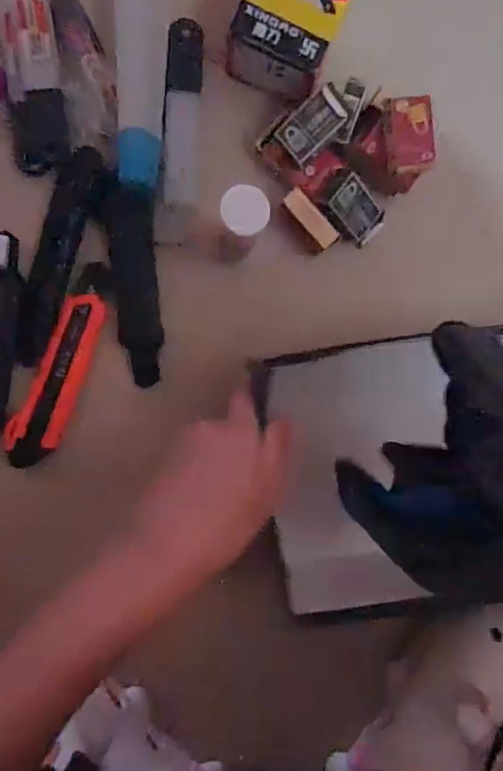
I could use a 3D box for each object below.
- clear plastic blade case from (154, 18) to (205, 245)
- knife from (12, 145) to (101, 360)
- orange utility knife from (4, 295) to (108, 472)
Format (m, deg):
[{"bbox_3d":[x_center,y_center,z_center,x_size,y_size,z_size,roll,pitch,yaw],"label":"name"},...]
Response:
[{"bbox_3d":[-0.052,-0.185,0.383,0.028,0.013,0.153,6,94,-4],"label":"clear plastic blade case"},{"bbox_3d":[-0.149,-0.097,0.391,0.030,0.011,0.164,18,93,-5],"label":"knife"},{"bbox_3d":[-0.149,-0.004,0.398,0.037,0.013,0.137,23,92,-5],"label":"orange utility knife"}]

